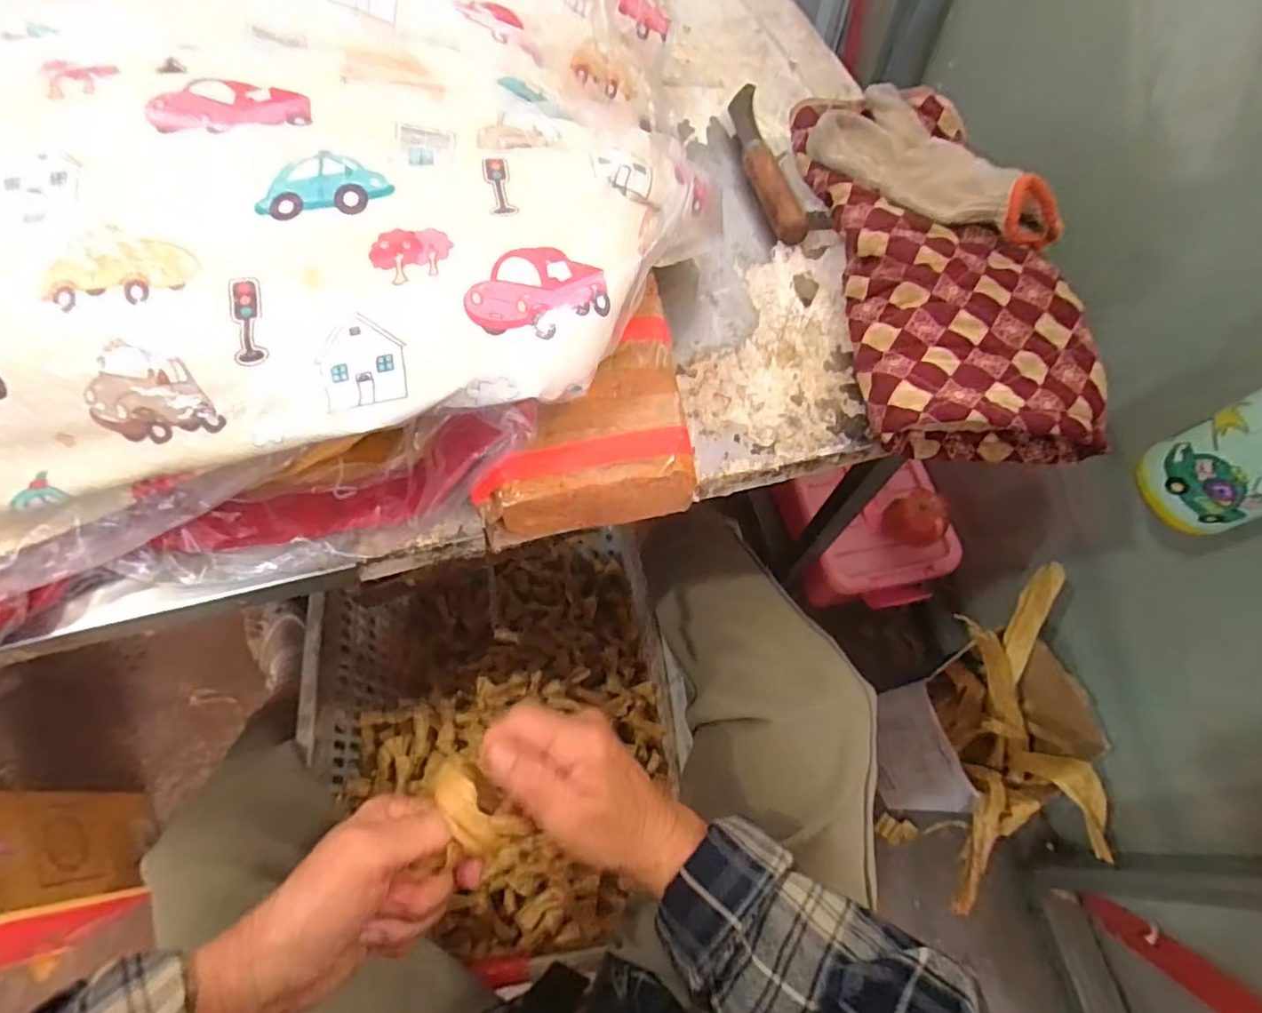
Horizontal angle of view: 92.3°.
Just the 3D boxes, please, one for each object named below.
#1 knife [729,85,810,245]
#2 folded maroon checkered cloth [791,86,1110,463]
[{"bbox_3d":[0.110,-0.303,0.519,0.034,0.023,0.213,-5,62,-5],"label":"knife"},{"bbox_3d":[0.219,-0.181,0.447,0.149,0.051,0.326,-2,62,-3],"label":"folded maroon checkered cloth"}]

